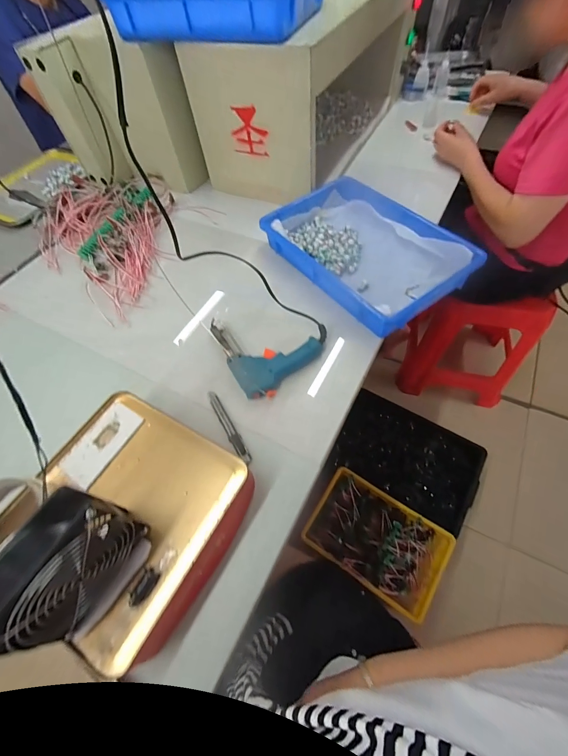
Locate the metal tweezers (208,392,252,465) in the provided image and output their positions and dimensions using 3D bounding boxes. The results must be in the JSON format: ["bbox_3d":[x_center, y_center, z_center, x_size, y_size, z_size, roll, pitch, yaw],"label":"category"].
[{"bbox_3d":[-0.086,0.071,0.482,0.017,0.006,0.135,-29,61,-12],"label":"metal tweezers"}]

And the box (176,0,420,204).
[{"bbox_3d":[0.083,-0.736,0.805,0.285,0.296,0.604,26,65,18],"label":"box"}]

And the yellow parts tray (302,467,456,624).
[{"bbox_3d":[0.267,0.457,0.906,0.367,0.076,0.232,29,65,20],"label":"yellow parts tray"}]

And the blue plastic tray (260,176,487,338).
[{"bbox_3d":[0.153,-0.257,0.621,0.239,0.064,0.359,-34,62,-15],"label":"blue plastic tray"}]

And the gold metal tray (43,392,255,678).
[{"bbox_3d":[-0.188,0.168,0.399,0.244,0.067,0.243,23,64,17],"label":"gold metal tray"}]

